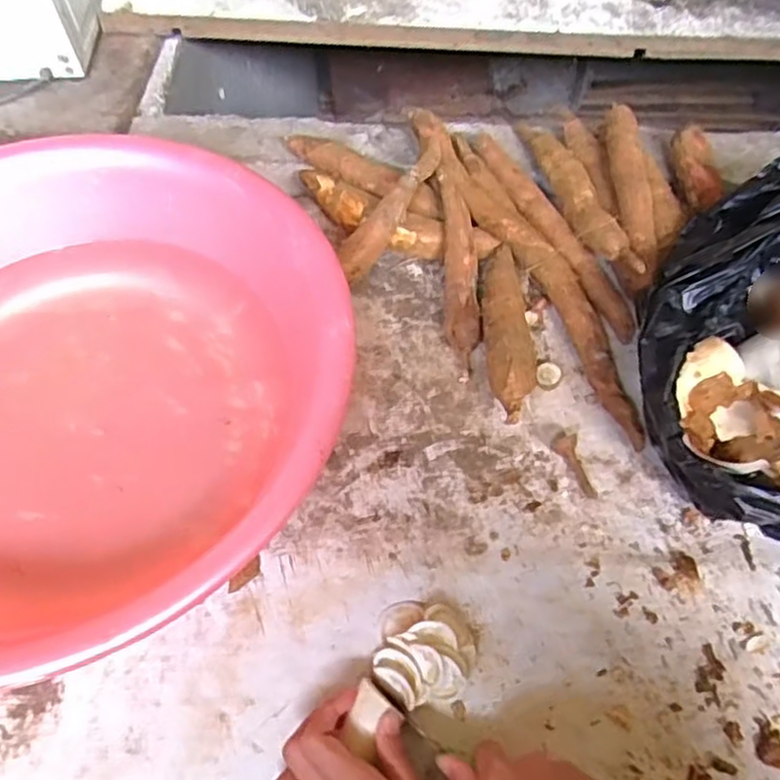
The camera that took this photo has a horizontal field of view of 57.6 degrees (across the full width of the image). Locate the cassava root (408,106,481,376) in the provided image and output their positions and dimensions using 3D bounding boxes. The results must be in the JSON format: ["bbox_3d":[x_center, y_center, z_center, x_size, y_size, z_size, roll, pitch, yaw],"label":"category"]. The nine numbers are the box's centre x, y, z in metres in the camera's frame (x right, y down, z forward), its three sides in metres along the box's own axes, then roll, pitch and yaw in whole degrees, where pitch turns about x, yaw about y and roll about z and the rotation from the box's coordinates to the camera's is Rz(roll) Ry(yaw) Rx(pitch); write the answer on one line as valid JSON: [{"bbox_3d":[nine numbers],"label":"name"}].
[{"bbox_3d":[0.054,-0.151,0.633,0.035,0.051,0.275,-6,59,-2],"label":"cassava root"}]

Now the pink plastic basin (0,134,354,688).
[{"bbox_3d":[-0.234,0.001,0.503,0.401,0.111,0.376,-1,59,1],"label":"pink plastic basin"}]

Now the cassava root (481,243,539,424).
[{"bbox_3d":[0.097,-0.052,0.577,0.040,0.040,0.168,0,59,2],"label":"cassava root"}]

